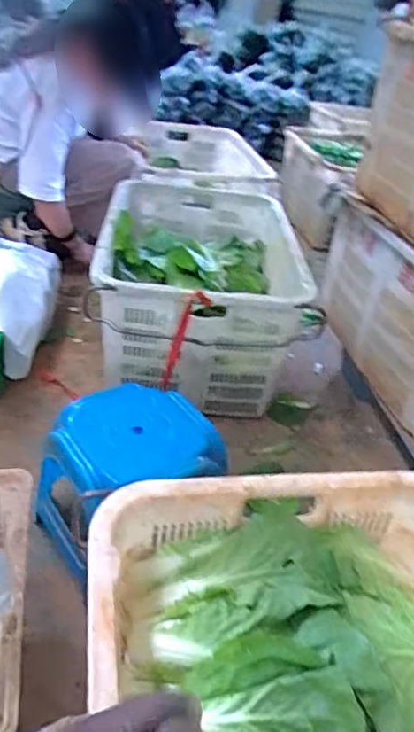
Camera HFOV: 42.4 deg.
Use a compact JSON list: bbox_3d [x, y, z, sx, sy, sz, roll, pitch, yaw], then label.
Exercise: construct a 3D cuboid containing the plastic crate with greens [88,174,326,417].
[{"bbox_3d":[-0.018,-0.232,1.444,0.484,0.317,0.730,3,35,-8],"label":"plastic crate with greens"}]

